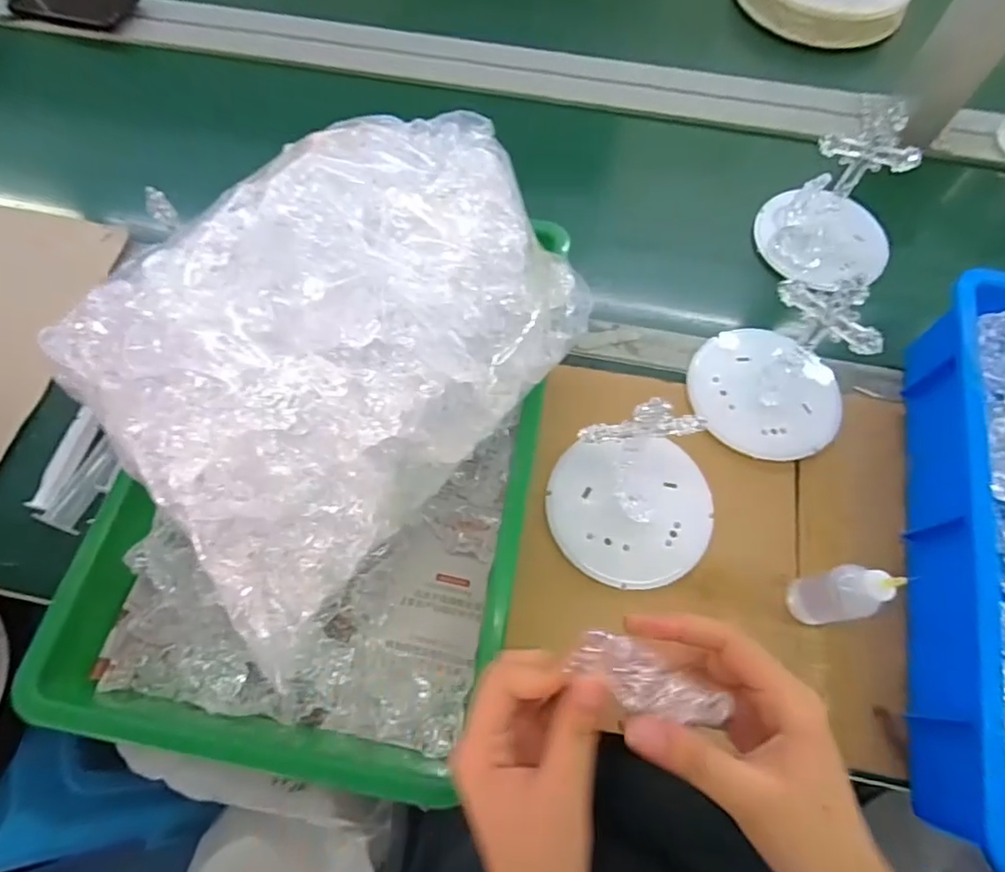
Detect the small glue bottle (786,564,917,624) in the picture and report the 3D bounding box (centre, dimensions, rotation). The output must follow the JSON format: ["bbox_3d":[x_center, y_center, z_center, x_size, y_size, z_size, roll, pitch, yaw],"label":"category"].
[{"bbox_3d":[0.230,0.108,0.391,0.030,0.093,0.029,30,69,12],"label":"small glue bottle"}]

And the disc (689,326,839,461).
[{"bbox_3d":[0.229,-0.040,0.500,0.115,0.019,0.130,-37,72,-16],"label":"disc"}]

